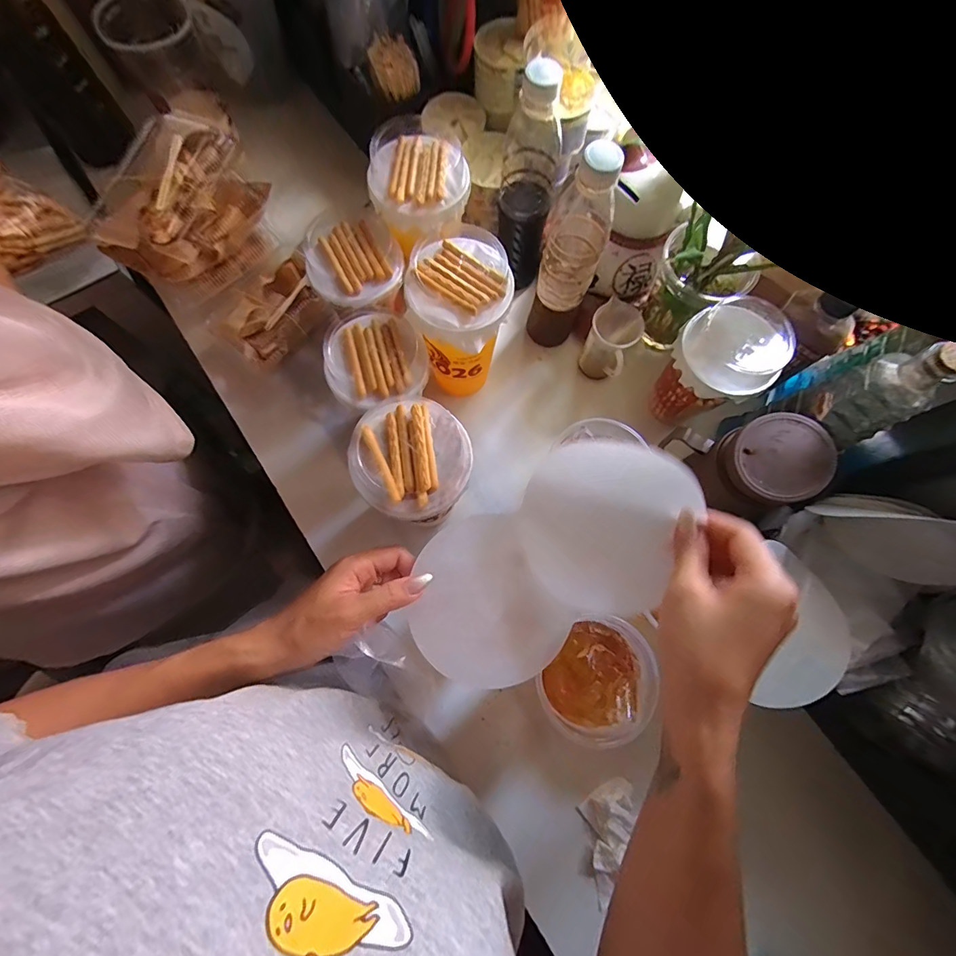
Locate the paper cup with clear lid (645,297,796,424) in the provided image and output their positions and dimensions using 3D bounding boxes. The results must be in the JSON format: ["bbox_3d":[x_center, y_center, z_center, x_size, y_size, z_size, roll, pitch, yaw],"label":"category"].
[{"bbox_3d":[0.232,-0.106,0.434,0.092,0.147,0.084,42,80,8],"label":"paper cup with clear lid"}]

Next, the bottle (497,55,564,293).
[{"bbox_3d":[0.048,-0.292,0.436,0.052,0.210,0.056,7,77,1],"label":"bottle"}]

